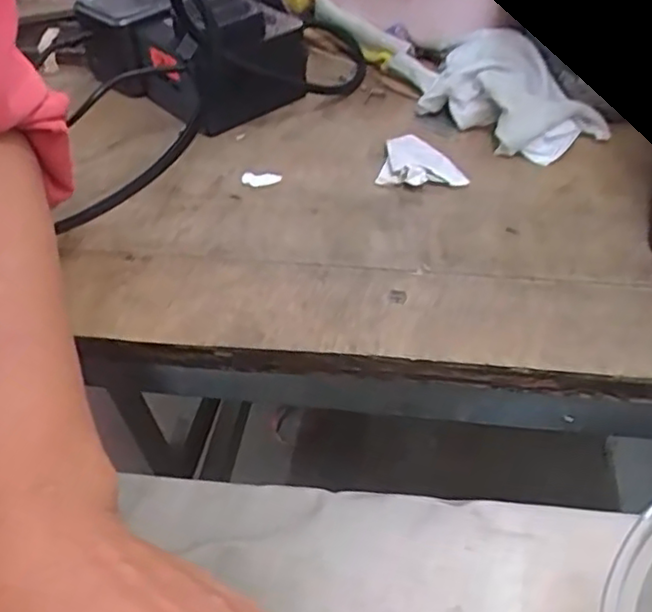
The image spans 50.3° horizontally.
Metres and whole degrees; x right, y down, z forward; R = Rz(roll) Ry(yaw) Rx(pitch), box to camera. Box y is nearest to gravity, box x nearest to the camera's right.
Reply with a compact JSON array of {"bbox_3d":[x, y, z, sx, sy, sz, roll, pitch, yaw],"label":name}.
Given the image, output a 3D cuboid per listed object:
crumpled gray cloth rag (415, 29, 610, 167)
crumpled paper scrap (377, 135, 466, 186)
[{"bbox_3d":[0.099,-0.117,0.378,0.059,0.041,0.098,-30,50,-26],"label":"crumpled gray cloth rag"},{"bbox_3d":[0.049,-0.076,0.362,0.042,0.012,0.043,0,44,3],"label":"crumpled paper scrap"}]

